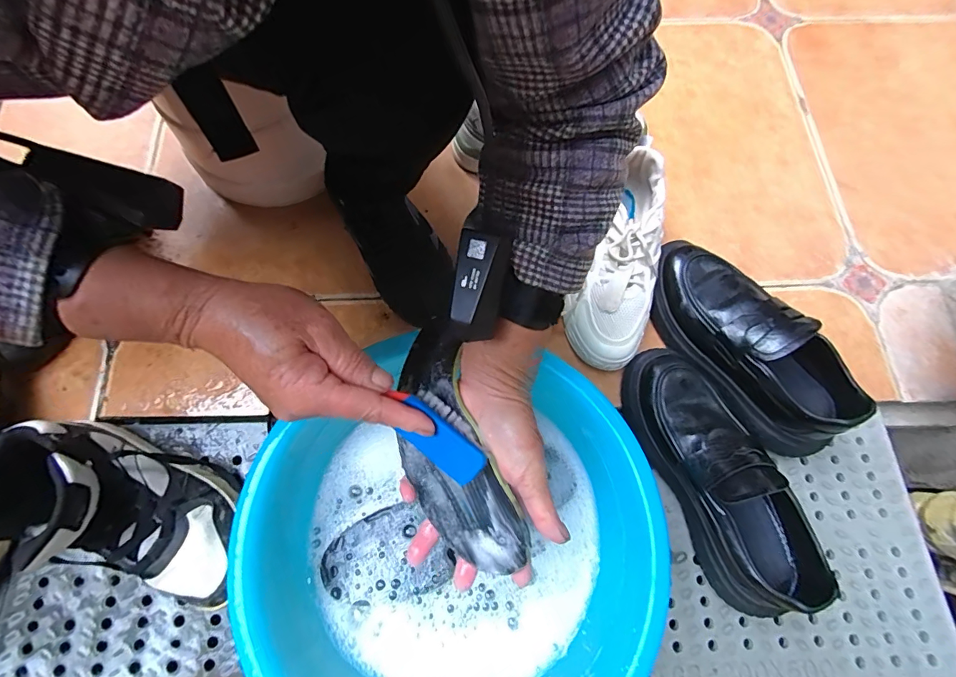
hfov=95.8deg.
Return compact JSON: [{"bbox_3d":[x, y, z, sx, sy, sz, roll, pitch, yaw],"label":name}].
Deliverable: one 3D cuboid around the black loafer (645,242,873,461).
[{"bbox_3d":[0.302,0.001,0.499,0.102,0.094,0.258,-34,76,-12],"label":"black loafer"}]

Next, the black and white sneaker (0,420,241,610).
[{"bbox_3d":[-0.324,0.155,0.402,0.231,0.140,0.097,24,72,6],"label":"black and white sneaker"}]

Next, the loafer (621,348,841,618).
[{"bbox_3d":[0.250,0.137,0.455,0.103,0.094,0.279,-23,73,-9],"label":"loafer"}]

